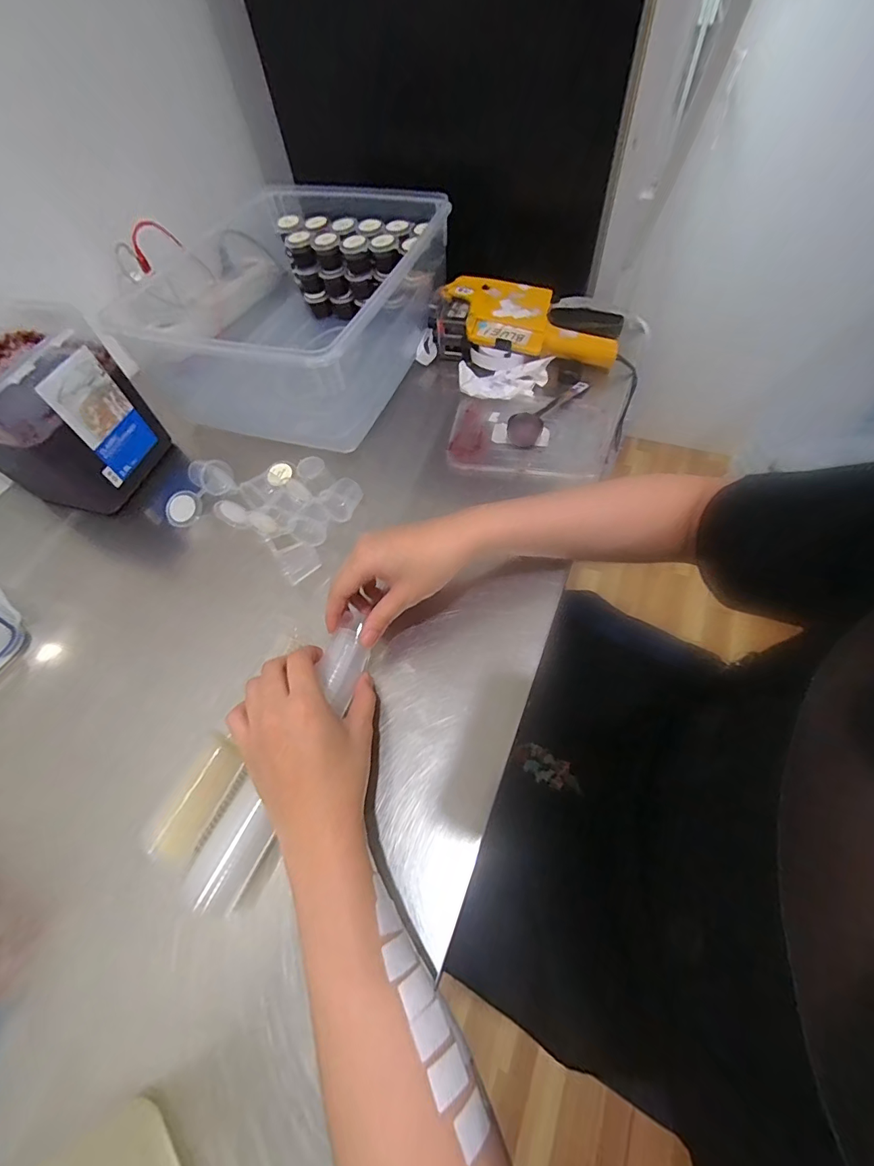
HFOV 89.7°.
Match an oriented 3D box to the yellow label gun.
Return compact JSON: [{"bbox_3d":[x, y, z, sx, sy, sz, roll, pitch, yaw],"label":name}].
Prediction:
[{"bbox_3d":[0.114,-0.329,0.565,0.230,0.046,0.141,11,62,12],"label":"yellow label gun"}]

